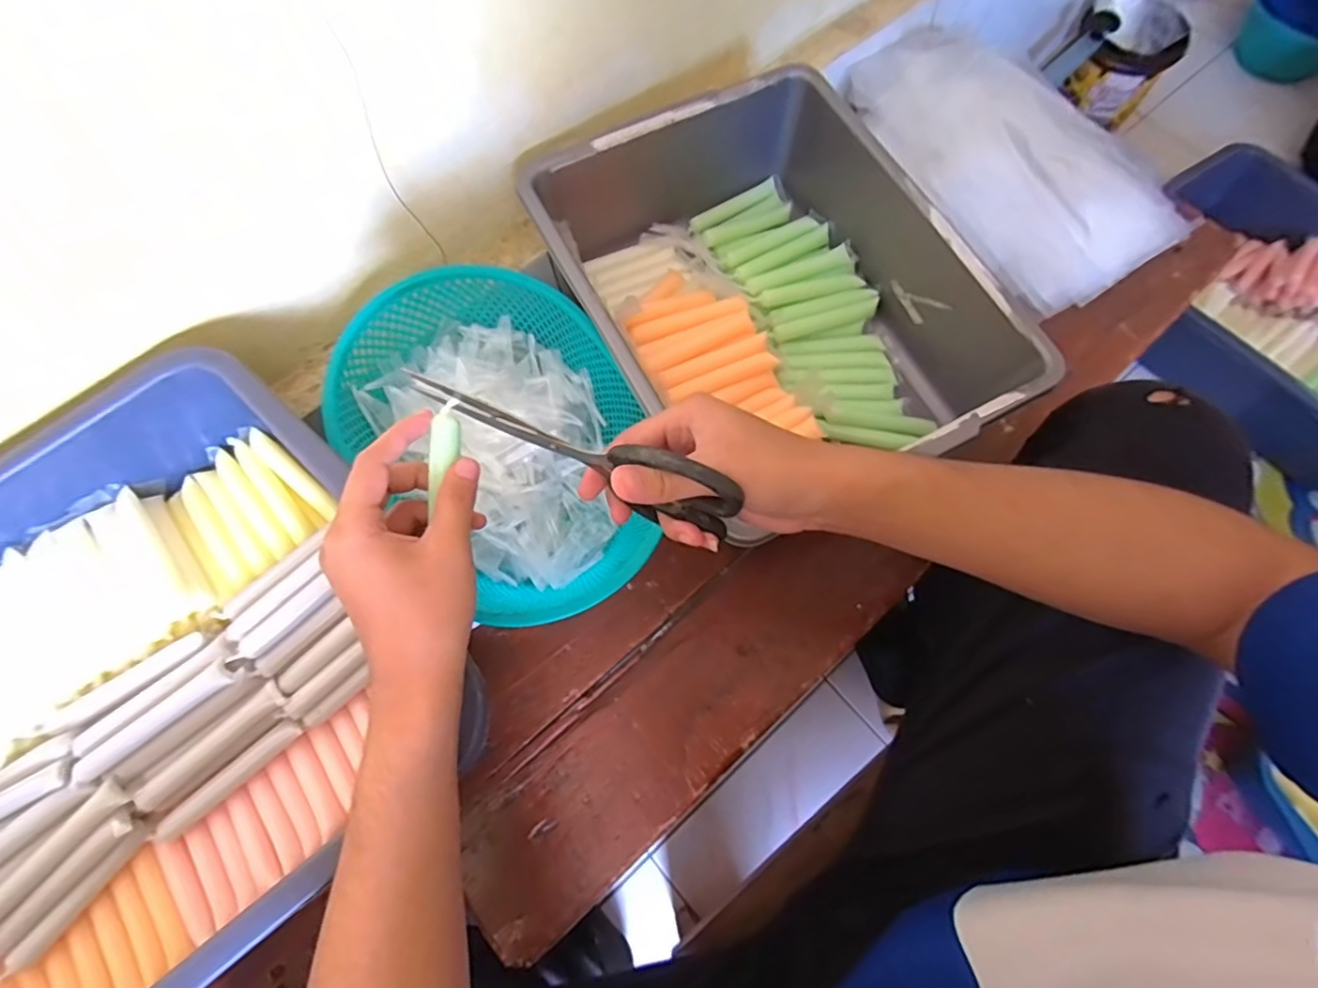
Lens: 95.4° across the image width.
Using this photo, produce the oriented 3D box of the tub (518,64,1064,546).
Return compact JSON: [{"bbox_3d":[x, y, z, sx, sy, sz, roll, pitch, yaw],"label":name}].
[{"bbox_3d":[0.084,-0.175,0.548,0.302,0.127,0.413,-26,72,-10],"label":"tub"}]

